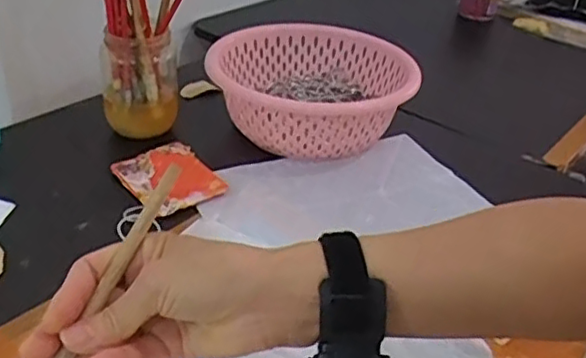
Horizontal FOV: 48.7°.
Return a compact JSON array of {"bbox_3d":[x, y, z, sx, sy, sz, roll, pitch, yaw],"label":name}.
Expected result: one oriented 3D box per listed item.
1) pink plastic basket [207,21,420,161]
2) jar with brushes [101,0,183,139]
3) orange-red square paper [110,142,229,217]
[{"bbox_3d":[0.019,-0.095,0.723,0.210,0.085,0.203,23,37,24],"label":"pink plastic basket"},{"bbox_3d":[-0.138,-0.178,0.675,0.140,0.249,0.103,-3,34,-13],"label":"jar with brushes"},{"bbox_3d":[-0.120,-0.004,0.636,0.080,0.008,0.099,-22,42,-36],"label":"orange-red square paper"}]

